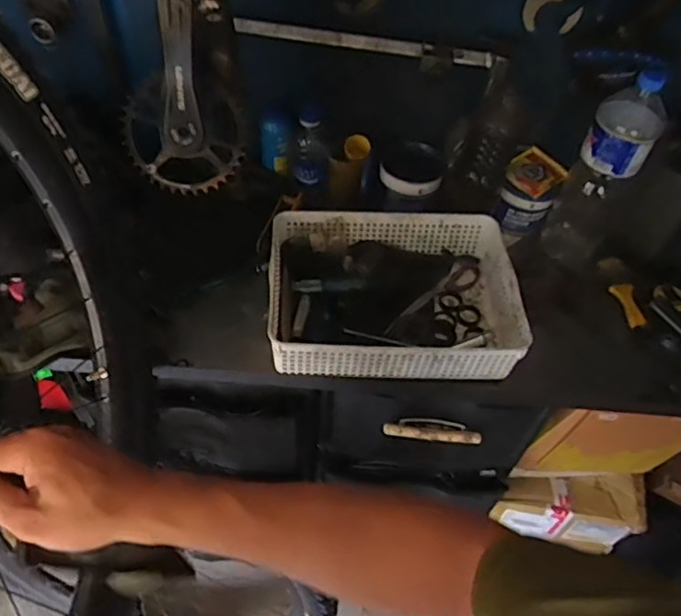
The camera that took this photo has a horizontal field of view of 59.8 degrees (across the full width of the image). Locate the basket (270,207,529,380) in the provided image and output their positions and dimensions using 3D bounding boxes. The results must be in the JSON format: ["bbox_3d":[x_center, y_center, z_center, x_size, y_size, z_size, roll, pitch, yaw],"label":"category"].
[{"bbox_3d":[0.069,-0.020,0.821,0.327,0.077,0.244,2,51,-4],"label":"basket"}]

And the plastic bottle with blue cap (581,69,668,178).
[{"bbox_3d":[0.393,-0.255,0.804,0.087,0.129,0.078,28,54,16],"label":"plastic bottle with blue cap"}]

